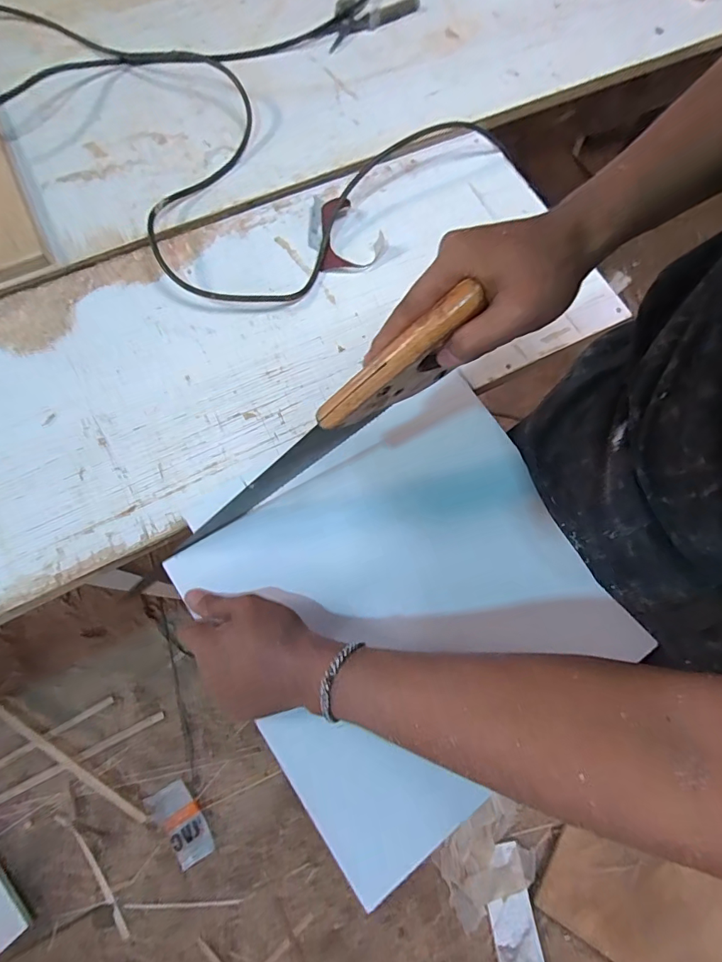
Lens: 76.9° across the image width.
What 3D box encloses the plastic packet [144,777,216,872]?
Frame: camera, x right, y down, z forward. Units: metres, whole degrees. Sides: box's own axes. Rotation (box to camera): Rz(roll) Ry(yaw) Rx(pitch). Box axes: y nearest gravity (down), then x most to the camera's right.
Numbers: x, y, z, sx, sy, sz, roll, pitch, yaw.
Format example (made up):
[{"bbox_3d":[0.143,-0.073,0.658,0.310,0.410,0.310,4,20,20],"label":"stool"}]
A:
[{"bbox_3d":[-0.423,0.804,1.072,0.087,0.015,0.179,-38,77,-14],"label":"plastic packet"}]

